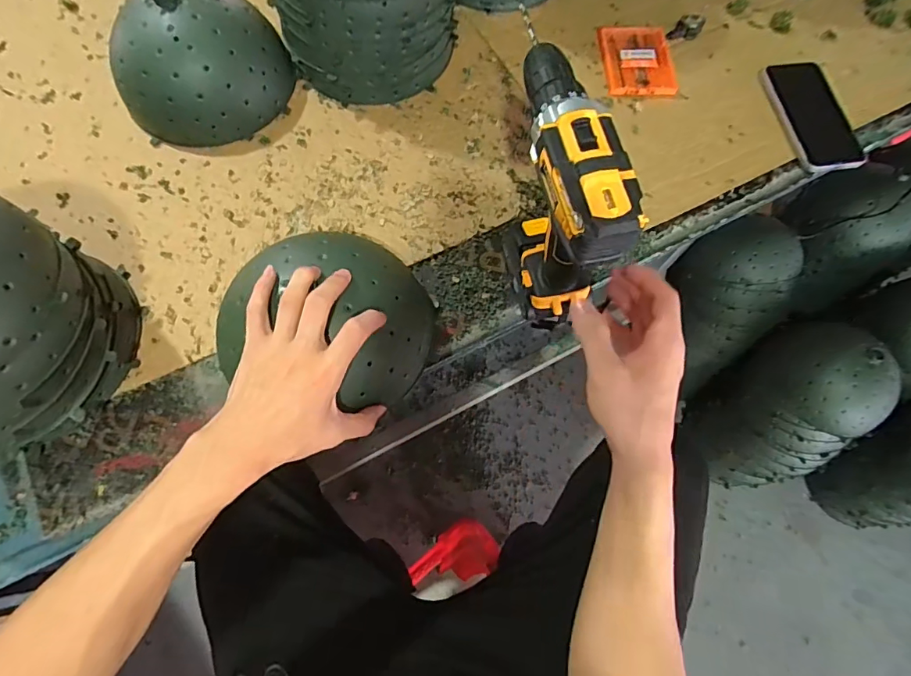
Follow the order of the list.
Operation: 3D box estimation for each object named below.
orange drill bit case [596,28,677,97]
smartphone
[{"bbox_3d":[0.243,-0.374,0.648,0.091,0.018,0.118,-1,70,-3],"label":"orange drill bit case"},{"bbox_3d":[0.450,-0.285,0.609,0.073,0.015,0.167,-5,70,-4],"label":"smartphone"}]

